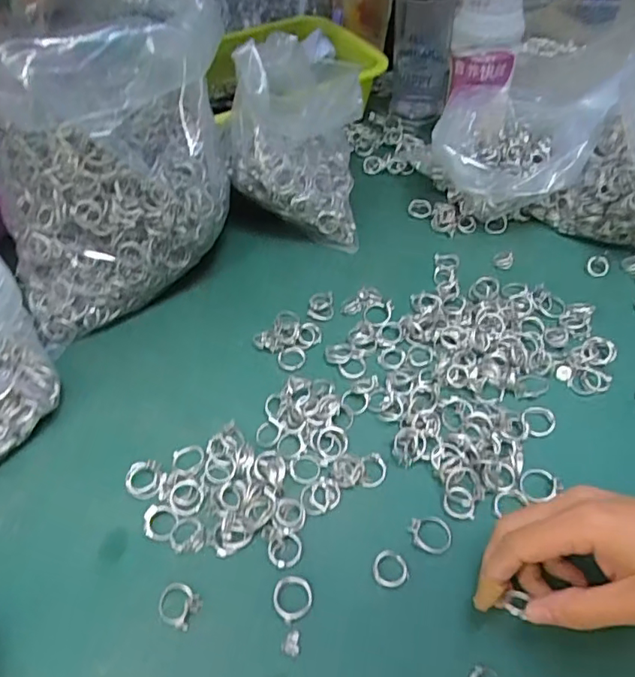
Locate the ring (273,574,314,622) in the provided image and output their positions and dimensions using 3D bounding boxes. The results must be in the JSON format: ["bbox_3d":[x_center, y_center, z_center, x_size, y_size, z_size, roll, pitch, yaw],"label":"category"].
[{"bbox_3d":[-0.015,0.150,0.327,0.023,0.004,0.024,-1,49,1],"label":"ring"}]

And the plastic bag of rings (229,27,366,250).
[{"bbox_3d":[-0.019,-0.198,0.536,0.121,0.159,0.144,3,49,5],"label":"plastic bag of rings"}]

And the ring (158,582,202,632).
[{"bbox_3d":[-0.081,0.155,0.328,0.025,0.004,0.021,24,54,21],"label":"ring"}]

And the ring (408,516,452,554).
[{"bbox_3d":[0.070,0.120,0.348,0.026,0.005,0.024,-1,49,1],"label":"ring"}]

